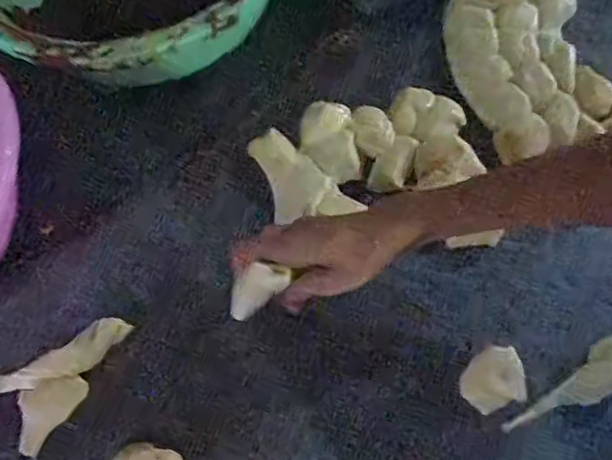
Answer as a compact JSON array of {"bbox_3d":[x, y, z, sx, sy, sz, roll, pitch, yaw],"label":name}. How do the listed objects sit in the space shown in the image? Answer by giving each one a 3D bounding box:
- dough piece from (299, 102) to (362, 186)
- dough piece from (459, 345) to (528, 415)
[{"bbox_3d":[0.022,-0.090,0.599,0.054,0.014,0.086,-10,66,0],"label":"dough piece"},{"bbox_3d":[0.156,0.126,0.496,0.056,0.018,0.047,-19,66,-4],"label":"dough piece"}]

